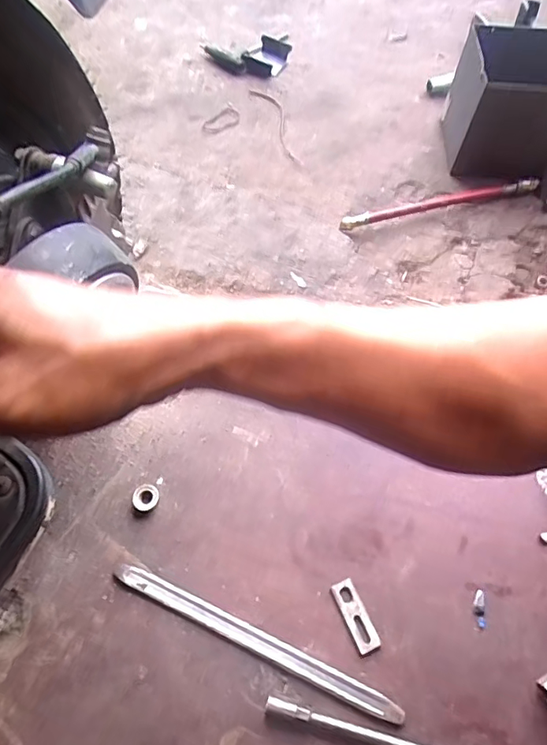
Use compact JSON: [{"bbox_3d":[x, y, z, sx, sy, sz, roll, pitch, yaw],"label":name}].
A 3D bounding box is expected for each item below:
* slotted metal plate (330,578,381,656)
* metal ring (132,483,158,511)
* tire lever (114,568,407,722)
[{"bbox_3d":[0.077,0.228,0.478,0.022,0.006,0.064,-23,66,-10],"label":"slotted metal plate"},{"bbox_3d":[-0.131,0.129,0.524,0.027,0.014,0.029,0,65,1],"label":"metal ring"},{"bbox_3d":[-0.019,0.245,0.469,0.280,0.008,0.020,22,67,11],"label":"tire lever"}]

